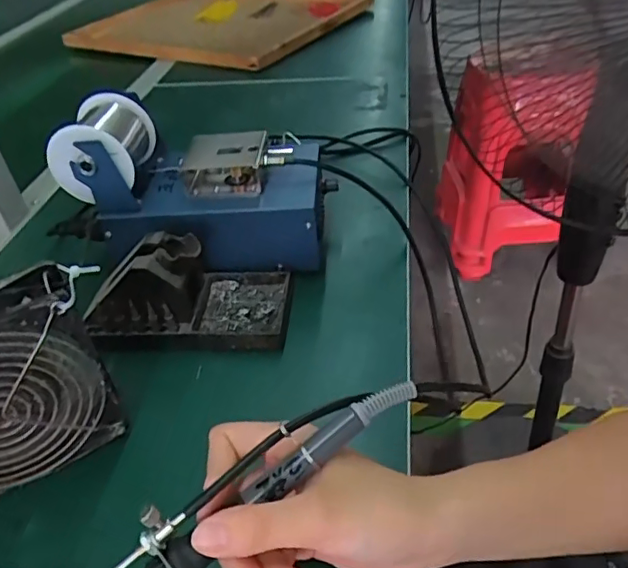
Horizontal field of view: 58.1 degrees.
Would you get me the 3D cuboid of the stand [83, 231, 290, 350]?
[{"bbox_3d":[-0.097,-0.001,0.437,0.150,0.065,0.080,-2,39,5],"label":"stand"}]

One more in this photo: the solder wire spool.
[{"bbox_3d":[-0.170,-0.113,0.459,0.062,0.060,0.070,-1,39,7],"label":"solder wire spool"}]

